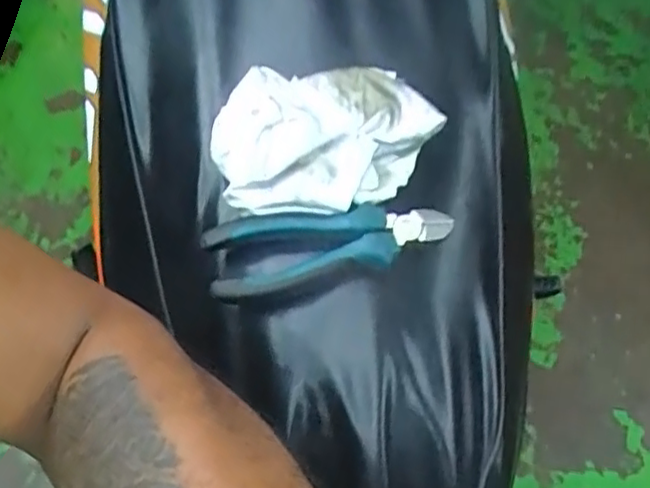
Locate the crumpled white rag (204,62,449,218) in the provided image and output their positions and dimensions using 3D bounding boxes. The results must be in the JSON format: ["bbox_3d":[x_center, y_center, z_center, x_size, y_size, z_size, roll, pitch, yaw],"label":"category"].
[{"bbox_3d":[0.000,-0.074,0.432,0.148,0.033,0.119,-2,59,-5],"label":"crumpled white rag"}]

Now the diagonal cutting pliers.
[{"bbox_3d":[0.003,-0.002,0.406,0.149,0.020,0.046,-10,60,-9],"label":"diagonal cutting pliers"}]

